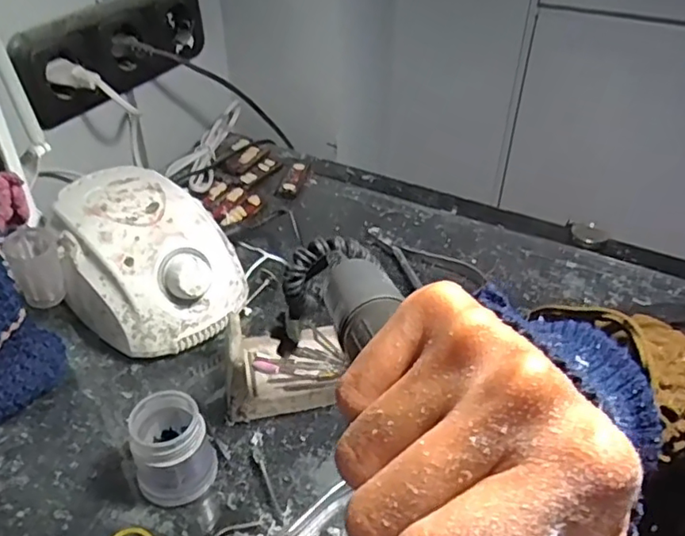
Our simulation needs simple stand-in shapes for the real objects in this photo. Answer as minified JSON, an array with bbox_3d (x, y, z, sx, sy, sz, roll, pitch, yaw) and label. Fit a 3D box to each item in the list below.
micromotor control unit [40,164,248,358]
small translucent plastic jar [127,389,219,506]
[{"bbox_3d":[-0.146,-0.004,0.438,0.139,0.083,0.100,28,45,28],"label":"micromotor control unit"},{"bbox_3d":[-0.094,0.100,0.335,0.042,0.049,0.041,1,39,-1],"label":"small translucent plastic jar"}]

